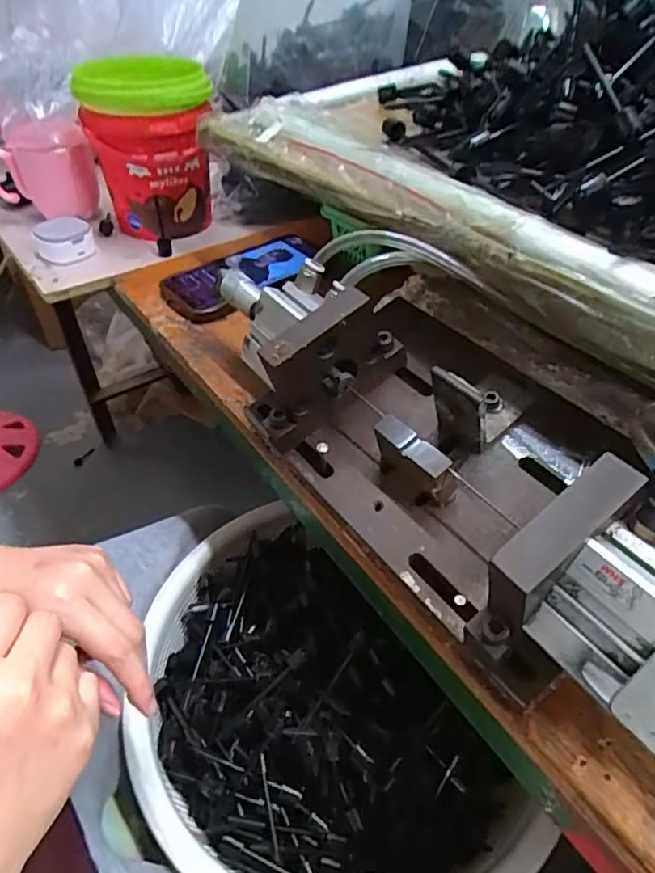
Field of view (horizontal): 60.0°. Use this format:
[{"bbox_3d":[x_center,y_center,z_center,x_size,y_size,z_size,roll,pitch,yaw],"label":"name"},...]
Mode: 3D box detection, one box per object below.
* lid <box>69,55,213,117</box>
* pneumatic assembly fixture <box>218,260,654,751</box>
[{"bbox_3d":[-0.187,-0.368,0.592,0.129,0.032,0.110,2,44,2],"label":"lid"},{"bbox_3d":[0.080,0.007,0.309,0.133,0.091,0.423,-26,50,-26],"label":"pneumatic assembly fixture"}]

